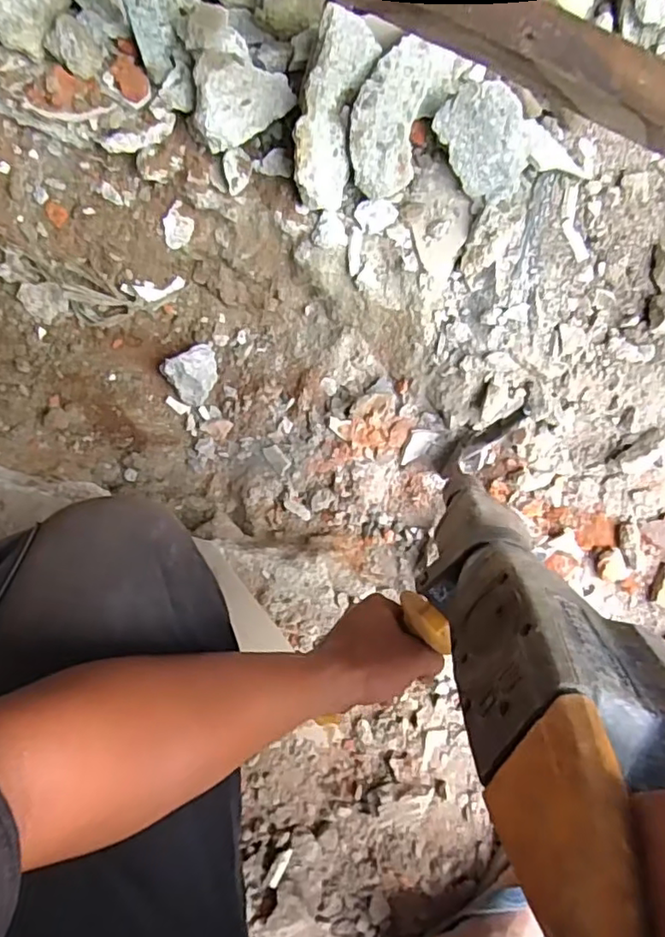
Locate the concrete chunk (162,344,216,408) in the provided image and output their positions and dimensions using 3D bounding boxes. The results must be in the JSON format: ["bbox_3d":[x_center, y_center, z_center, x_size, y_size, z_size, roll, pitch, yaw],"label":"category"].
[{"bbox_3d":[-0.175,-0.123,0.755,0.067,0.044,0.059,-36,89,-7],"label":"concrete chunk"}]

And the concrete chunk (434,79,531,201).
[{"bbox_3d":[0.160,-0.336,0.604,0.078,0.026,0.111,-26,119,25],"label":"concrete chunk"}]

